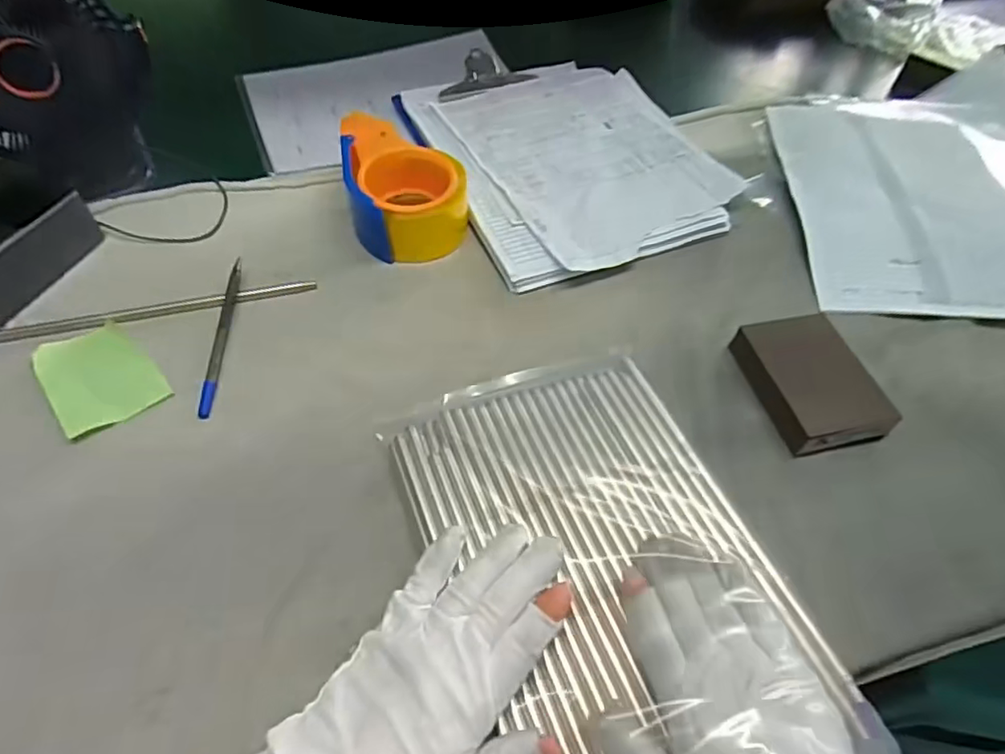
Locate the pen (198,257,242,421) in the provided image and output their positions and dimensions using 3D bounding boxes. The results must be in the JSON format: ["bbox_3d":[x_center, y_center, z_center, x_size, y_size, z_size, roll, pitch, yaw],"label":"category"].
[{"bbox_3d":[-0.203,-0.035,0.421,0.009,0.005,0.141,-3,54,-5],"label":"pen"}]

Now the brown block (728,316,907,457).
[{"bbox_3d":[0.213,0.002,0.401,0.069,0.024,0.097,-9,55,-9],"label":"brown block"}]

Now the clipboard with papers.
[{"bbox_3d":[0.060,-0.227,0.569,0.244,0.017,0.328,-17,57,-15],"label":"clipboard with papers"}]

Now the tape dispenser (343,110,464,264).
[{"bbox_3d":[-0.082,-0.163,0.490,0.097,0.053,0.127,-8,55,-9],"label":"tape dispenser"}]

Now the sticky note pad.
[{"bbox_3d":[-0.277,-0.002,0.395,0.061,0.005,0.091,-36,63,-25],"label":"sticky note pad"}]

